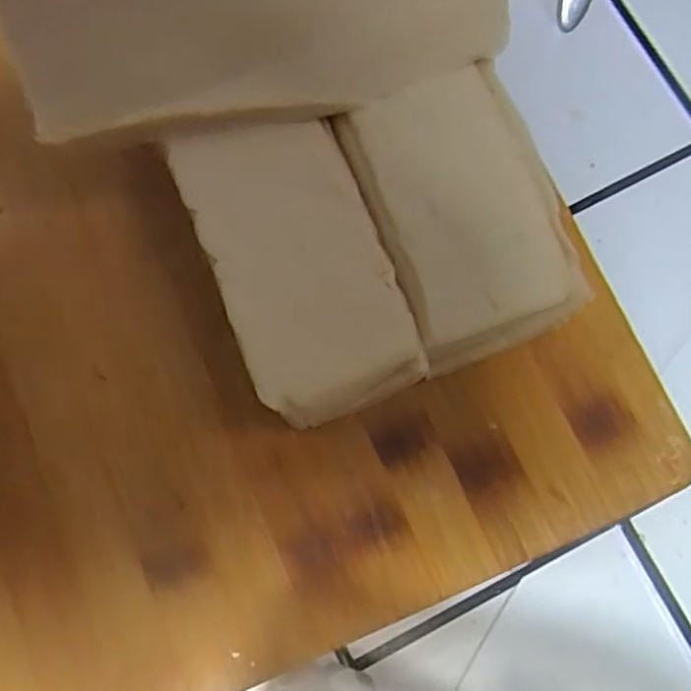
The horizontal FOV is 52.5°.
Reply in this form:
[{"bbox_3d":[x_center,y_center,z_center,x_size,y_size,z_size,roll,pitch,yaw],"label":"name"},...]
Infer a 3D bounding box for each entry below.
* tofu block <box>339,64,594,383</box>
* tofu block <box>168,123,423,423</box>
[{"bbox_3d":[0.031,-0.033,0.204,0.046,0.042,0.073,-20,80,-3],"label":"tofu block"},{"bbox_3d":[-0.013,-0.020,0.203,0.044,0.041,0.082,-22,80,-4],"label":"tofu block"}]

